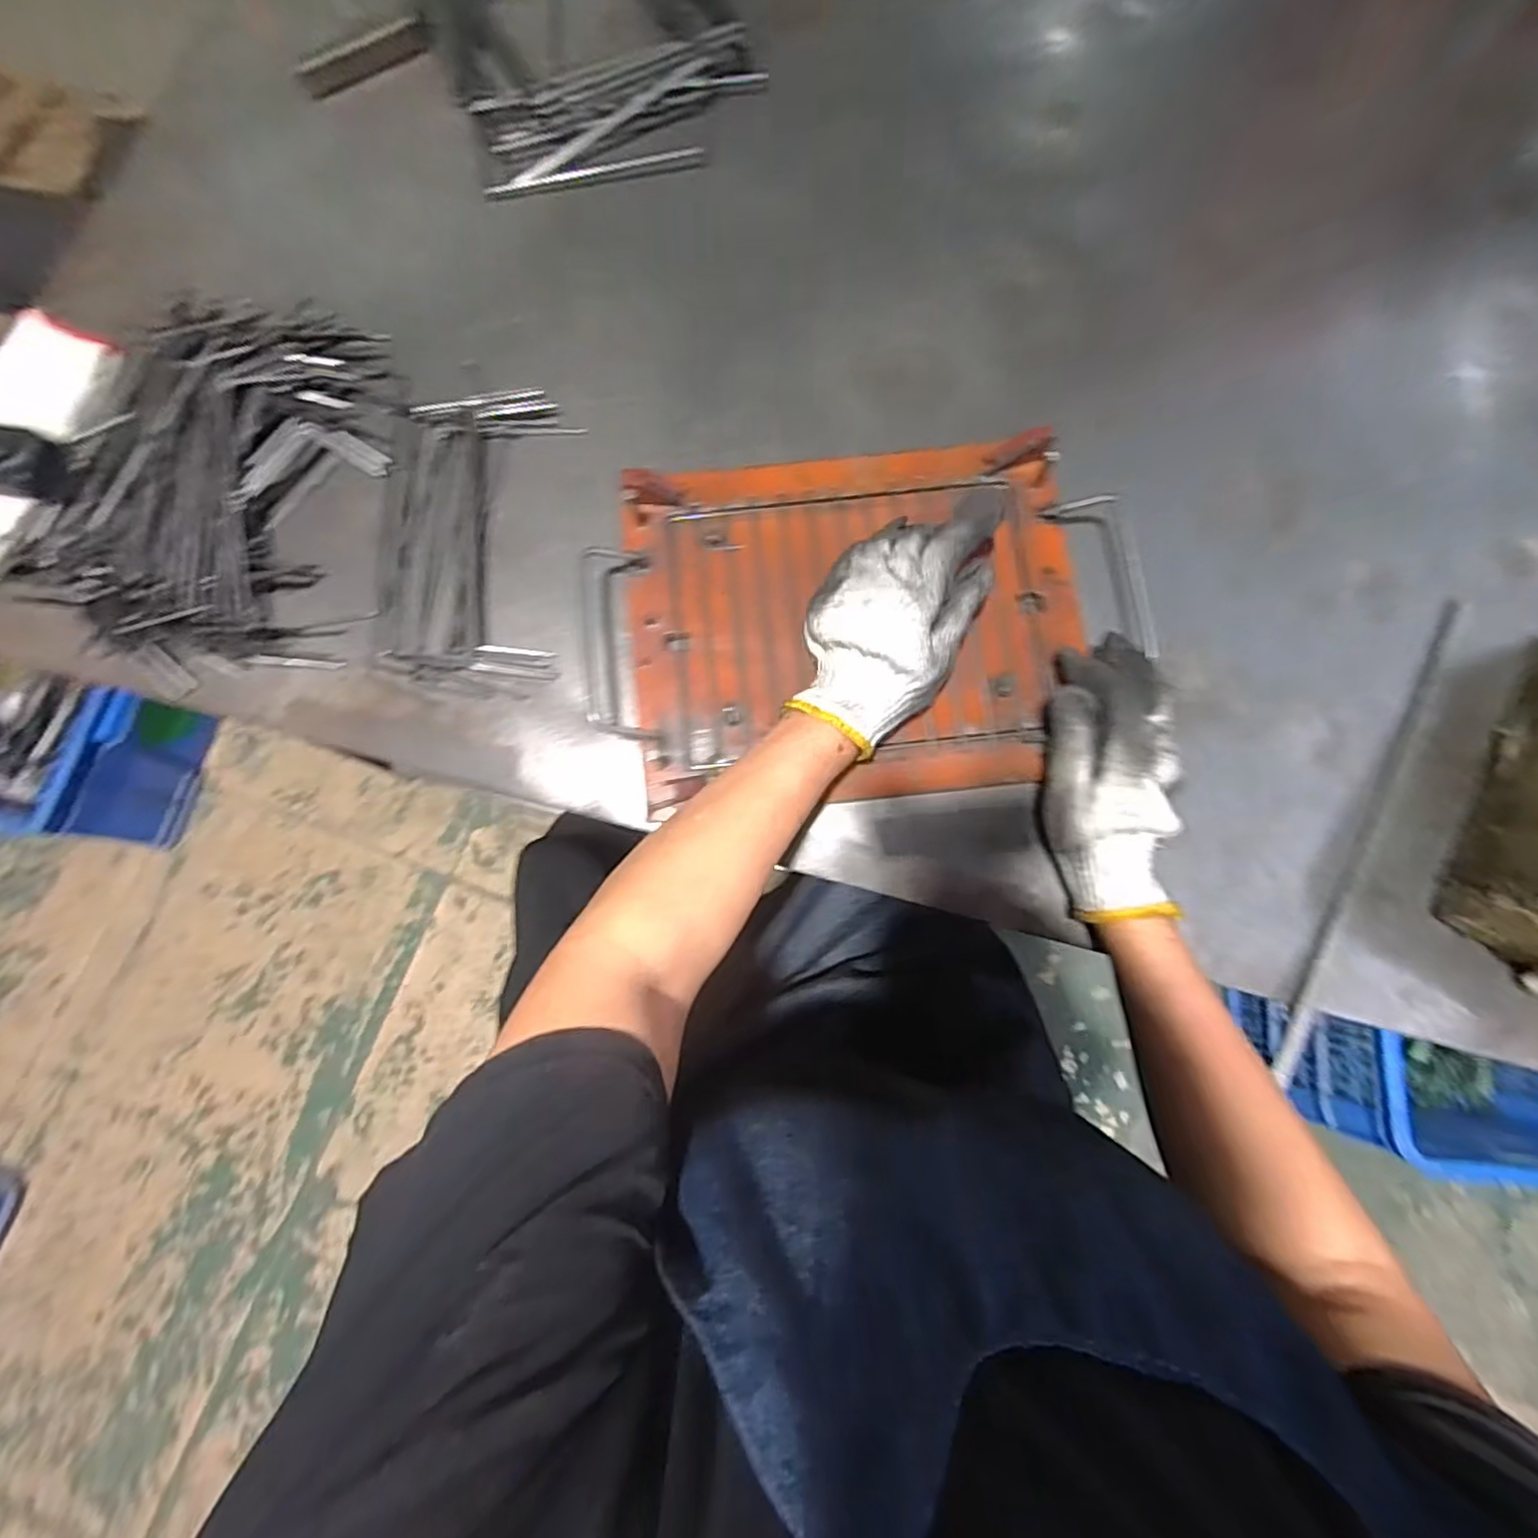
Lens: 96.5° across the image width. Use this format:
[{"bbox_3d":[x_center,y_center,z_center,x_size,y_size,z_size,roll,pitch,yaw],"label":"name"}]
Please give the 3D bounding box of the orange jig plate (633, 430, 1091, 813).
[{"bbox_3d":[0.056,-0.102,0.466,0.298,0.025,0.243,-6,78,0],"label":"orange jig plate"}]

